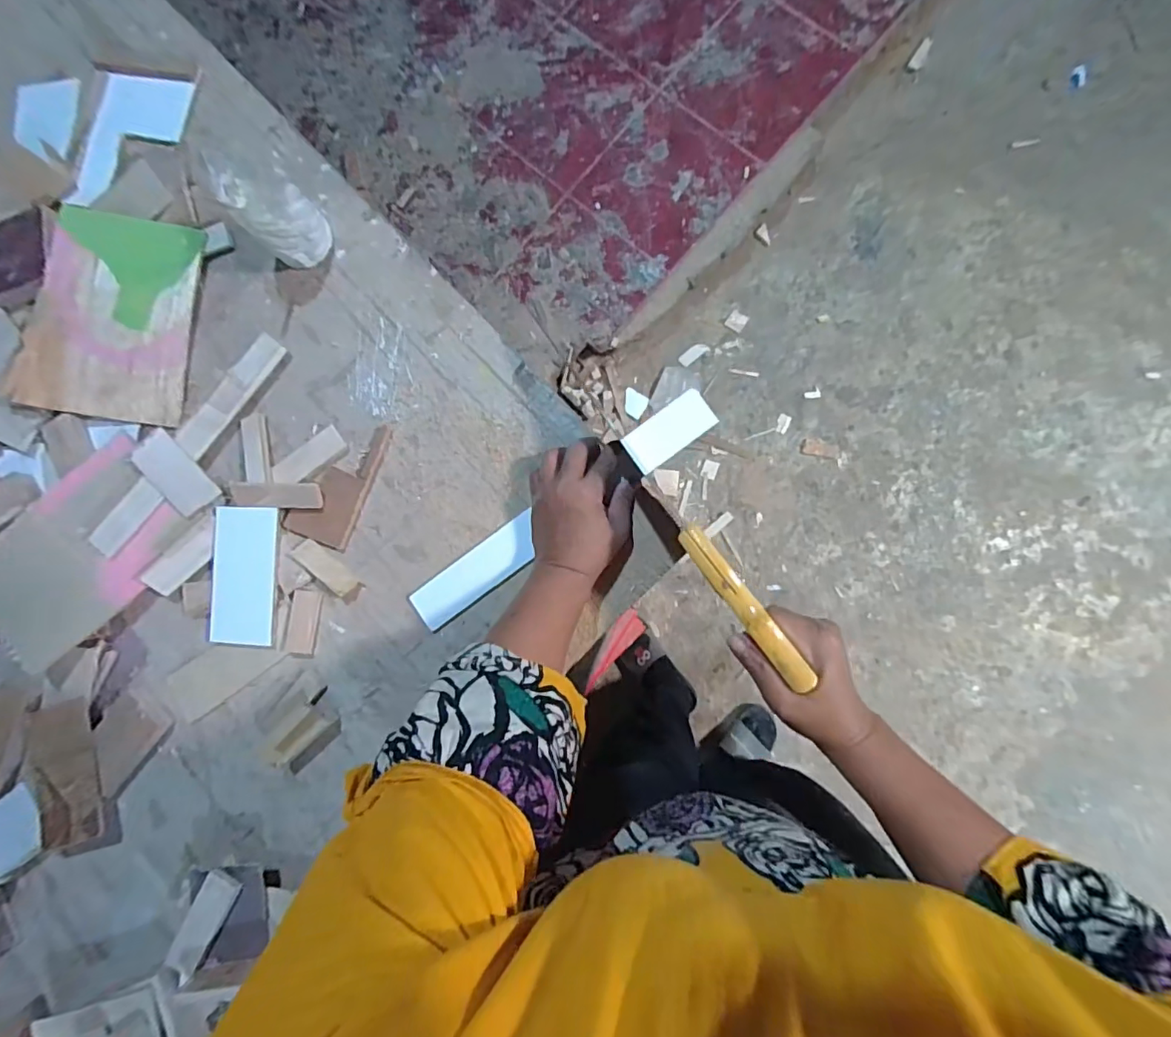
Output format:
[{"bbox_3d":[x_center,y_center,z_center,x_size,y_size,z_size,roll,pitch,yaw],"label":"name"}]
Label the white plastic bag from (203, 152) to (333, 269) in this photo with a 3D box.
[{"bbox_3d":[-0.314,-0.313,0.535,0.065,0.092,0.085,-39,89,0],"label":"white plastic bag"}]

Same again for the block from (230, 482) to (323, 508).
[{"bbox_3d":[-0.311,-0.023,0.532,0.093,0.006,0.026,1,89,1],"label":"block"}]

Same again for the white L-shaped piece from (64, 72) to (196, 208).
[{"bbox_3d":[-0.517,-0.424,0.598,0.113,0.012,0.162,11,89,1],"label":"white L-shaped piece"}]

